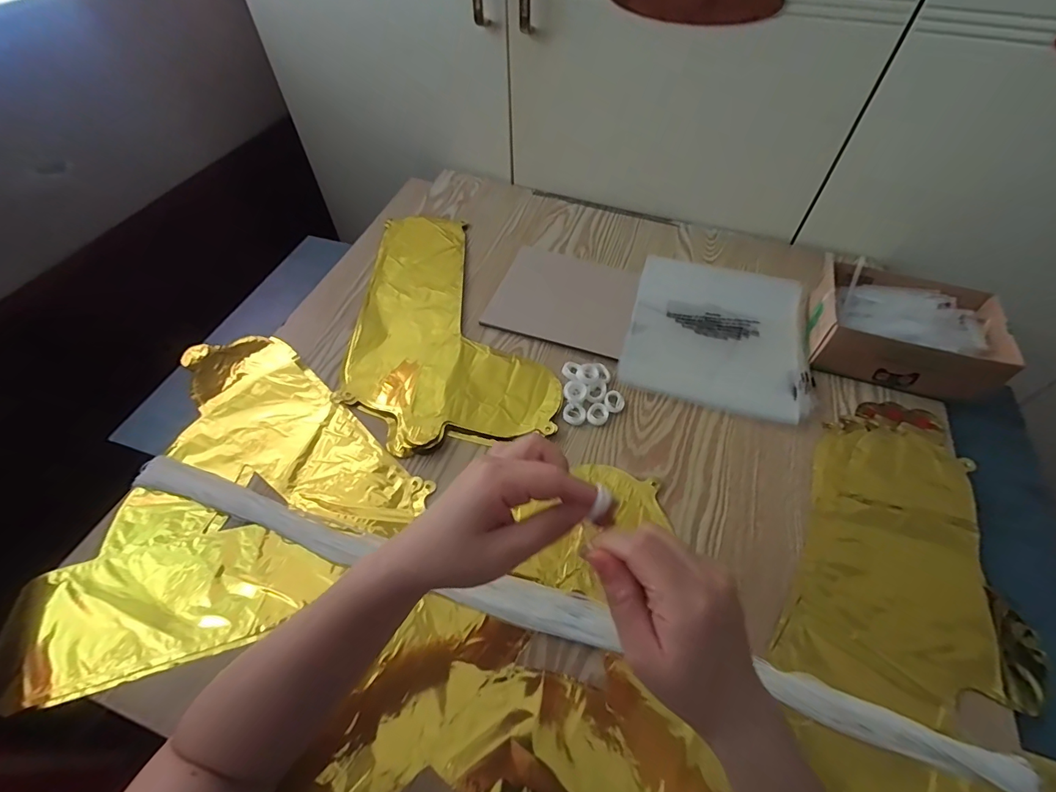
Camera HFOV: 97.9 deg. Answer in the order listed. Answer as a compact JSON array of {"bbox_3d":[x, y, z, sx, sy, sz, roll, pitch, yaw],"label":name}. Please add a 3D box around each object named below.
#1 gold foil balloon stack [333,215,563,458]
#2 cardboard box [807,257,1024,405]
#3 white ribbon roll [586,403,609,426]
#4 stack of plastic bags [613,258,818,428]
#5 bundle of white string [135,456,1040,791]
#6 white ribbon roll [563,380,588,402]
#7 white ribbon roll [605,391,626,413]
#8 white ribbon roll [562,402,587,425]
[{"bbox_3d":[-0.106,-0.110,0.598,0.236,0.011,0.394,-6,55,-4],"label":"gold foil balloon stack"},{"bbox_3d":[0.435,-0.079,0.538,0.195,0.061,0.138,16,57,12],"label":"cardboard box"},{"bbox_3d":[0.078,0.020,0.510,0.022,0.005,0.026,25,59,17],"label":"white ribbon roll"},{"bbox_3d":[0.238,-0.083,0.576,0.209,0.022,0.215,15,56,11],"label":"stack of plastic bags"},{"bbox_3d":[-0.011,0.175,0.396,0.772,0.015,0.033,14,56,10],"label":"bundle of white string"},{"bbox_3d":[0.053,-0.005,0.518,0.026,0.006,0.026,0,55,0],"label":"white ribbon roll"},{"bbox_3d":[0.098,0.007,0.520,0.022,0.007,0.026,-3,55,-2],"label":"white ribbon roll"},{"bbox_3d":[0.052,0.020,0.510,0.025,0.006,0.024,0,55,0],"label":"white ribbon roll"}]

